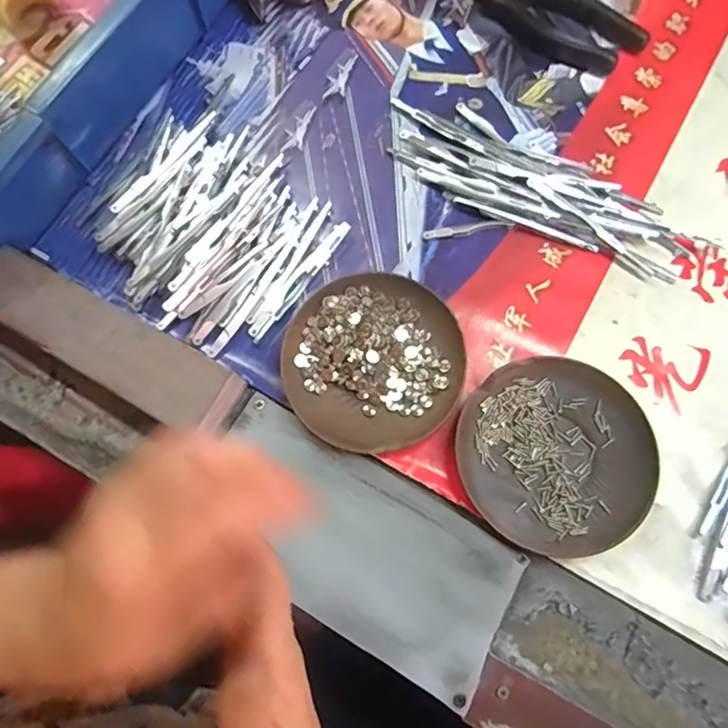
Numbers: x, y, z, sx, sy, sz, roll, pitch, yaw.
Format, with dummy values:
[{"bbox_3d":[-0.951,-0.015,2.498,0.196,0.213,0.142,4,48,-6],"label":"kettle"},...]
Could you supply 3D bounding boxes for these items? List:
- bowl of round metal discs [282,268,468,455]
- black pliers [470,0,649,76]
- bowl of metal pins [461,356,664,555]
[{"bbox_3d":[0.006,-0.003,0.336,0.112,0.014,0.115,0,76,1],"label":"bowl of round metal discs"},{"bbox_3d":[0.131,-0.271,0.399,0.164,0.013,0.051,30,78,8],"label":"black pliers"},{"bbox_3d":[0.117,0.054,0.319,0.112,0.014,0.114,0,76,1],"label":"bowl of metal pins"}]

